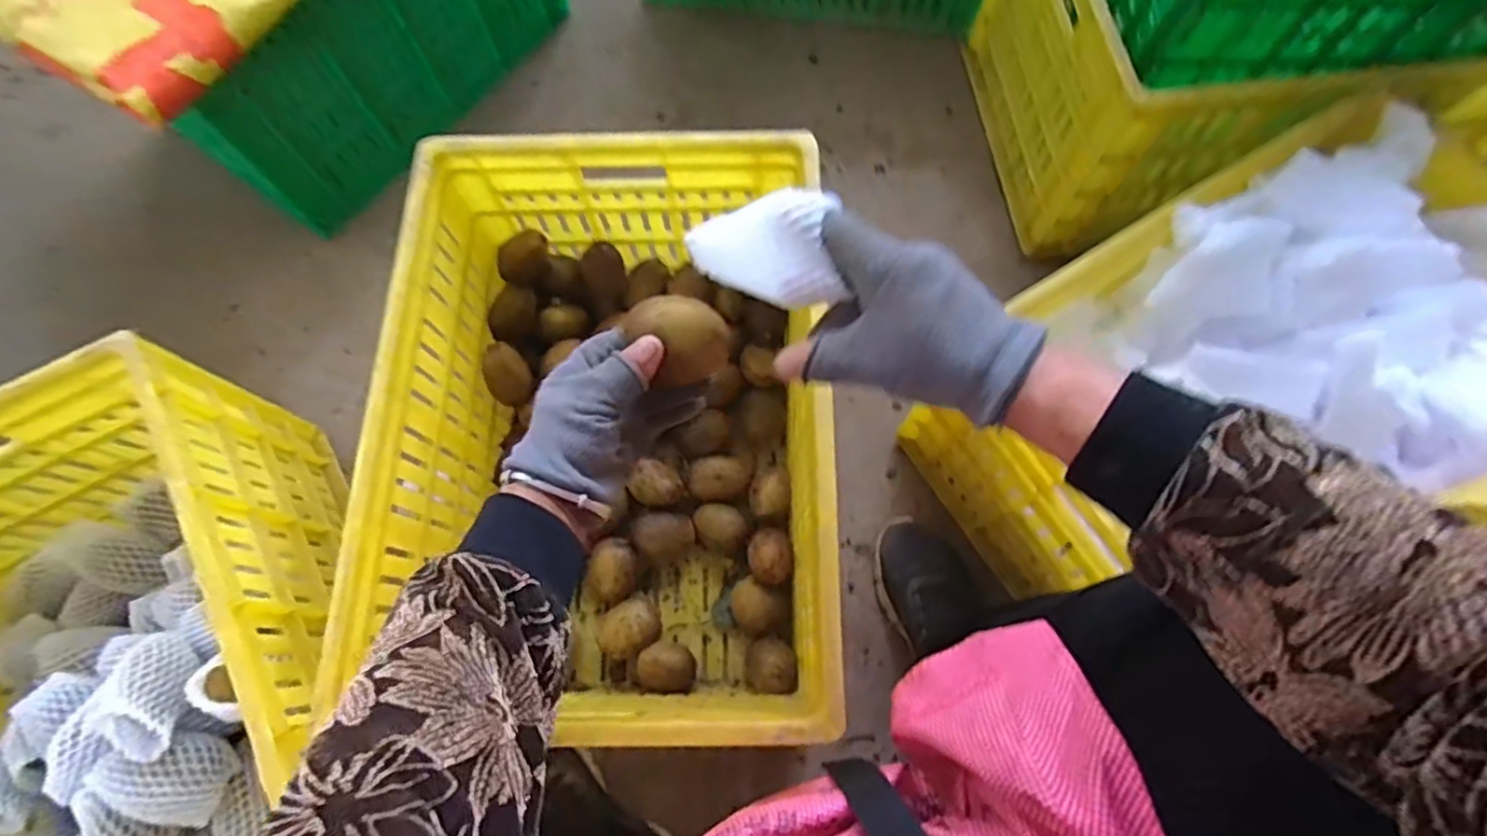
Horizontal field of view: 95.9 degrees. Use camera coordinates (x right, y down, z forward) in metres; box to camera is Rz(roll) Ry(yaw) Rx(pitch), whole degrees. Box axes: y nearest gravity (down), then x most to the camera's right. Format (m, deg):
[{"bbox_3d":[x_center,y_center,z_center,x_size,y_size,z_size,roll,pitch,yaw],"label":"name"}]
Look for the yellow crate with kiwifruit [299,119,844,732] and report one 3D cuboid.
[{"bbox_3d":[-0.109,0.019,0.633,0.348,0.251,0.478,1,71,1],"label":"yellow crate with kiwifruit"}]

